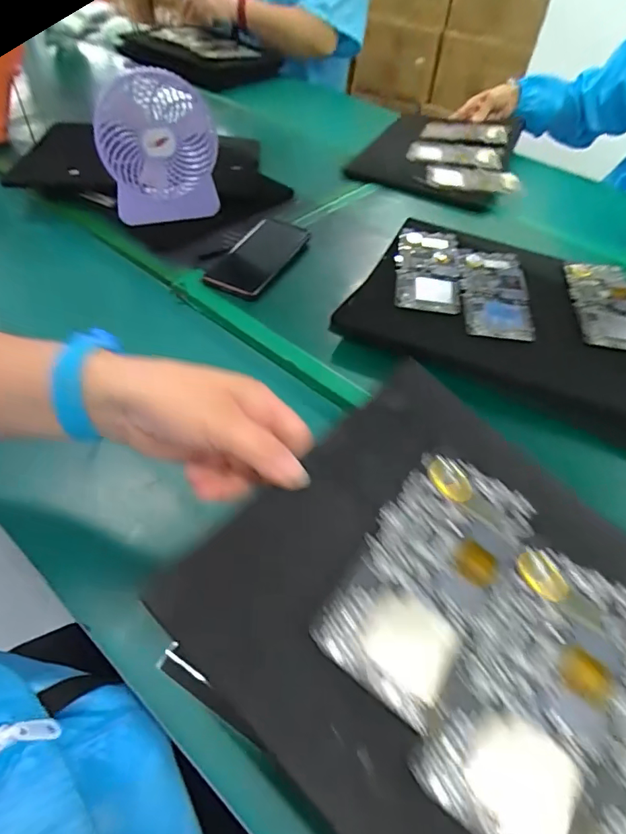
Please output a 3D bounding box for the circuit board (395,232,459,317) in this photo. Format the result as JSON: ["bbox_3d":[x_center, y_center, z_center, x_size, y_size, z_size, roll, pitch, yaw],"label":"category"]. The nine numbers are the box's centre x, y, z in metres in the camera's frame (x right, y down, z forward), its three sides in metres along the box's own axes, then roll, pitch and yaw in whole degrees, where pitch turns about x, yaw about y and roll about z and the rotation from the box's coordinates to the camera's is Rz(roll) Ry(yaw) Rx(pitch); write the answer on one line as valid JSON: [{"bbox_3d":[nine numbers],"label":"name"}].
[{"bbox_3d":[0.139,-0.185,0.583,0.075,0.015,0.148,7,49,2],"label":"circuit board"}]

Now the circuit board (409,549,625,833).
[{"bbox_3d":[0.118,0.140,0.253,0.074,0.010,0.152,29,53,20],"label":"circuit board"}]

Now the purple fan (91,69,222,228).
[{"bbox_3d":[-0.190,-0.329,0.598,0.134,0.154,0.072,-11,51,-13],"label":"purple fan"}]

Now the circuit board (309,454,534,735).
[{"bbox_3d":[0.069,0.087,0.281,0.076,0.004,0.153,38,59,12],"label":"circuit board"}]

